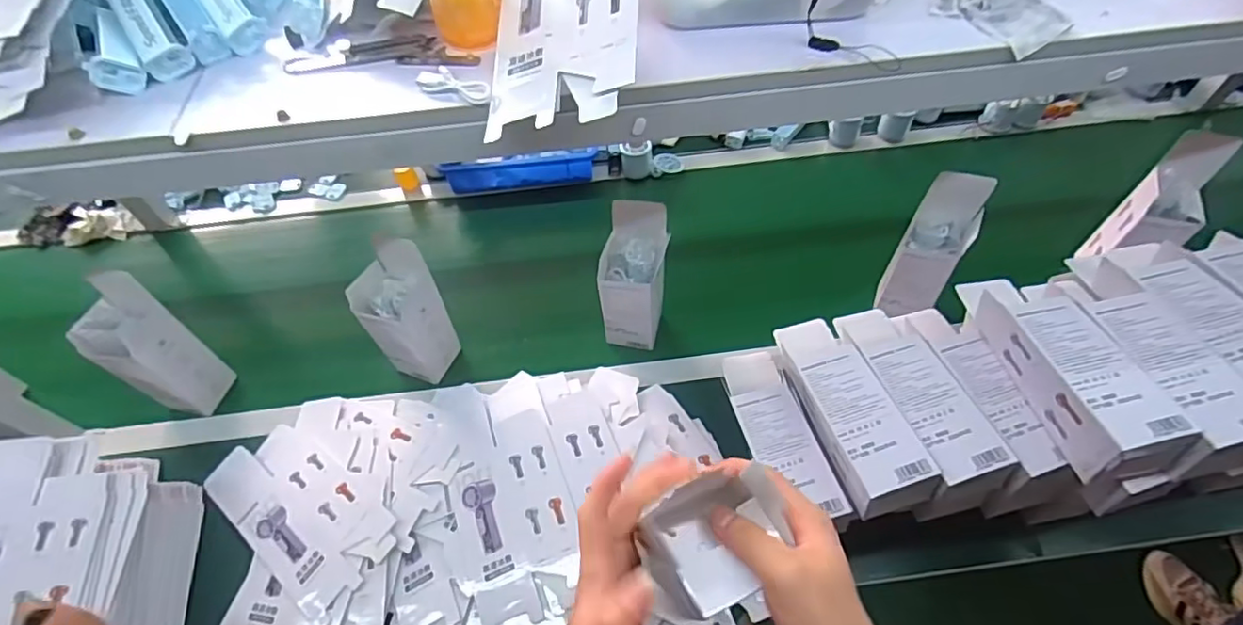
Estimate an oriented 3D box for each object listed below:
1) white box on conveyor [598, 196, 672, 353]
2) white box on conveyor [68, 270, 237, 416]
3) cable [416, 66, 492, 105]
[{"bbox_3d":[0.016,-0.045,0.841,0.087,0.234,0.082,4,56,5],"label":"white box on conveyor"},{"bbox_3d":[-0.625,0.054,0.808,0.082,0.219,0.099,27,61,20],"label":"white box on conveyor"},{"bbox_3d":[-0.142,-0.194,0.512,0.073,0.011,0.023,18,58,15],"label":"cable"}]

